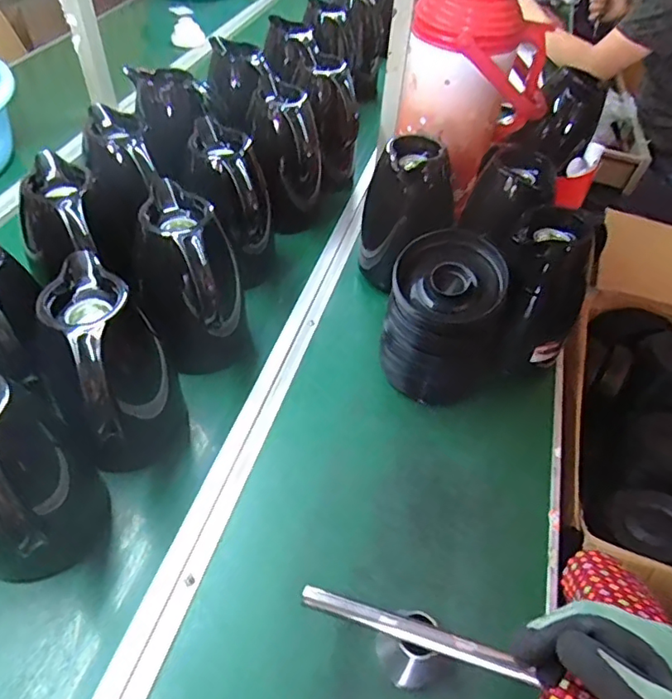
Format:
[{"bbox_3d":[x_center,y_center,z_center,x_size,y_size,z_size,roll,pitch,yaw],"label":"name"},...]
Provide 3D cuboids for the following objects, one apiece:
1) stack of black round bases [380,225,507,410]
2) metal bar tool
[{"bbox_3d":[0.118,-0.030,0.650,0.113,0.173,0.130,6,48,3],"label":"stack of black round bases"},{"bbox_3d":[0.064,0.231,0.451,0.187,0.010,0.017,16,48,10],"label":"metal bar tool"}]

